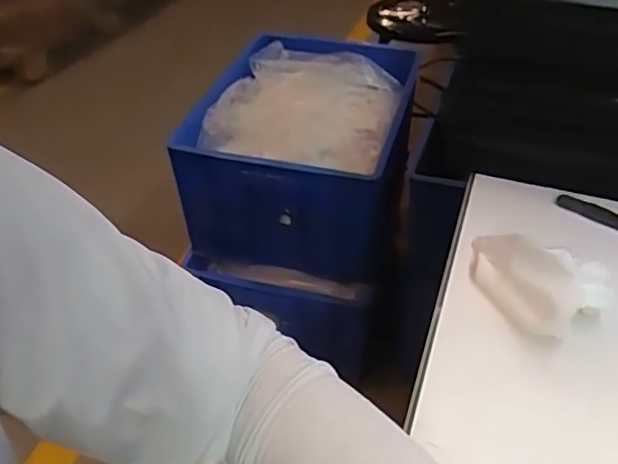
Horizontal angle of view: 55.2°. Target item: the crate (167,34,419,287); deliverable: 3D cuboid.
[{"bbox_3d":[-0.011,-0.180,1.263,0.396,0.256,0.485,9,42,12],"label":"crate"}]

